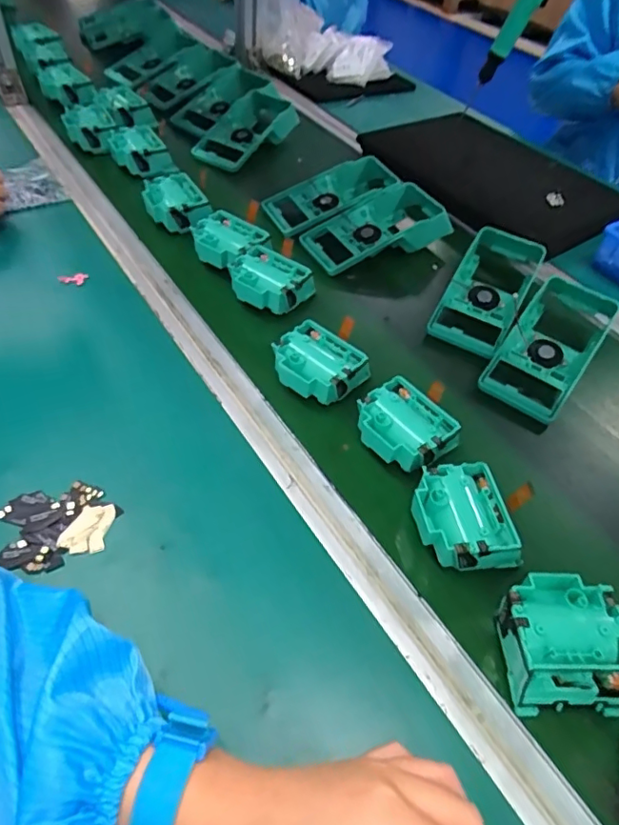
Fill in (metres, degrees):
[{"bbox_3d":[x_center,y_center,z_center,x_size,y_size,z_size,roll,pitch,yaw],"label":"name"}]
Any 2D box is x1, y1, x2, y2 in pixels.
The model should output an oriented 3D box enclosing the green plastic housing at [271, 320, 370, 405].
[{"bbox_3d":[0.008,-0.042,0.506,0.077,0.037,0.069,37,57,23],"label":"green plastic housing"}]

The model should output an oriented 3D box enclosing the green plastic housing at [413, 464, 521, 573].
[{"bbox_3d":[0.116,0.081,0.414,0.073,0.037,0.077,-5,52,-8],"label":"green plastic housing"}]

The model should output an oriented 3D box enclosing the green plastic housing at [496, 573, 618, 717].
[{"bbox_3d":[0.166,0.150,0.358,0.076,0.034,0.079,1,52,-2],"label":"green plastic housing"}]

